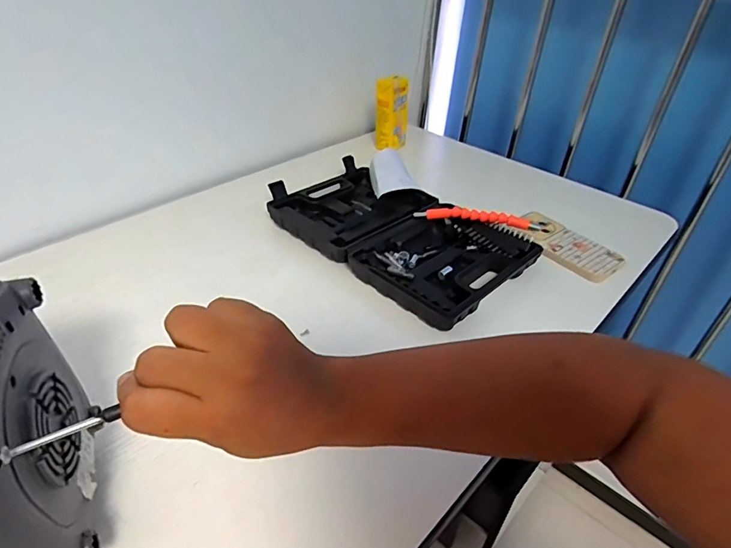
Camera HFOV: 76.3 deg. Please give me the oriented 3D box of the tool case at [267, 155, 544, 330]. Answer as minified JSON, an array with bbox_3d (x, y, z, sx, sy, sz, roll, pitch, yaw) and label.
[{"bbox_3d":[0.037,-0.058,0.659,0.216,0.050,0.357,-28,47,-36],"label":"tool case"}]

